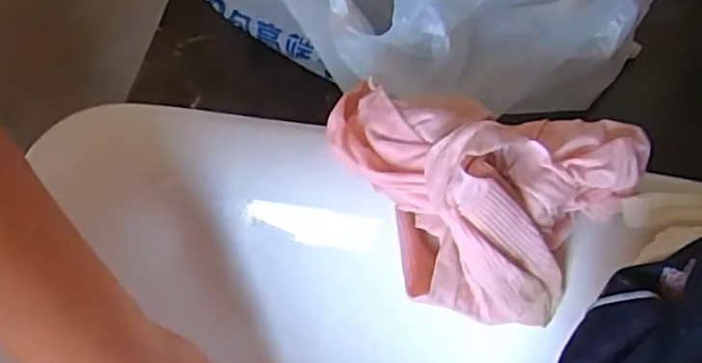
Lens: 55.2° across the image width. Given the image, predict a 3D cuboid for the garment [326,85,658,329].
[{"bbox_3d":[0.057,0.008,0.316,0.149,0.071,0.095,11,61,7],"label":"garment"}]

